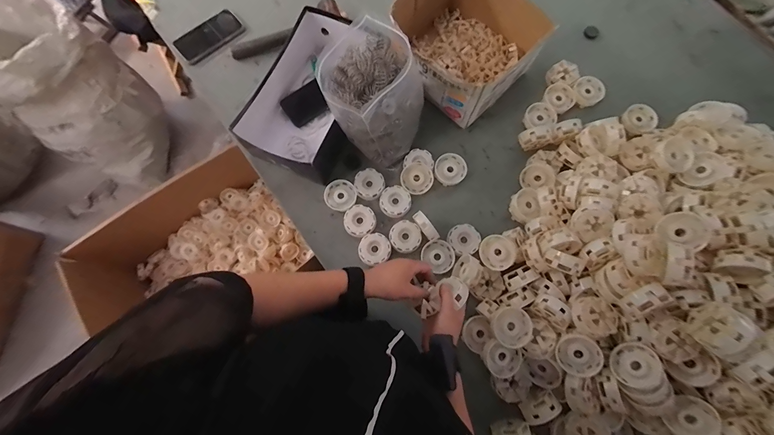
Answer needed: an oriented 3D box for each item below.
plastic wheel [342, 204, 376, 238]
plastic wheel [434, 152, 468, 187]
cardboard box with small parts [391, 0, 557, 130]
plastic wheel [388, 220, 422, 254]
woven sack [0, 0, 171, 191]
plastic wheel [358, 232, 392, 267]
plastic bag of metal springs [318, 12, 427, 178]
[{"bbox_3d":[-0.058,0.009,0.698,0.066,0.024,0.065,0,76,0],"label":"plastic wheel"},{"bbox_3d":[0.141,-0.104,0.727,0.073,0.026,0.068,0,76,0],"label":"plastic wheel"},{"bbox_3d":[0.161,-0.378,0.712,0.276,0.136,0.262,42,80,10],"label":"cardboard box with small parts"},{"bbox_3d":[0.039,0.042,0.692,0.066,0.019,0.066,0,76,0],"label":"plastic wheel"},{"bbox_3d":[-1.128,-0.442,1.217,0.540,0.478,0.390,42,80,10],"label":"woven sack"},{"bbox_3d":[-0.026,0.066,0.684,0.066,0.024,0.062,0,76,0],"label":"plastic wheel"},{"bbox_3d":[-0.020,-0.231,0.639,0.172,0.225,0.188,23,77,6],"label":"plastic bag of metal springs"}]

